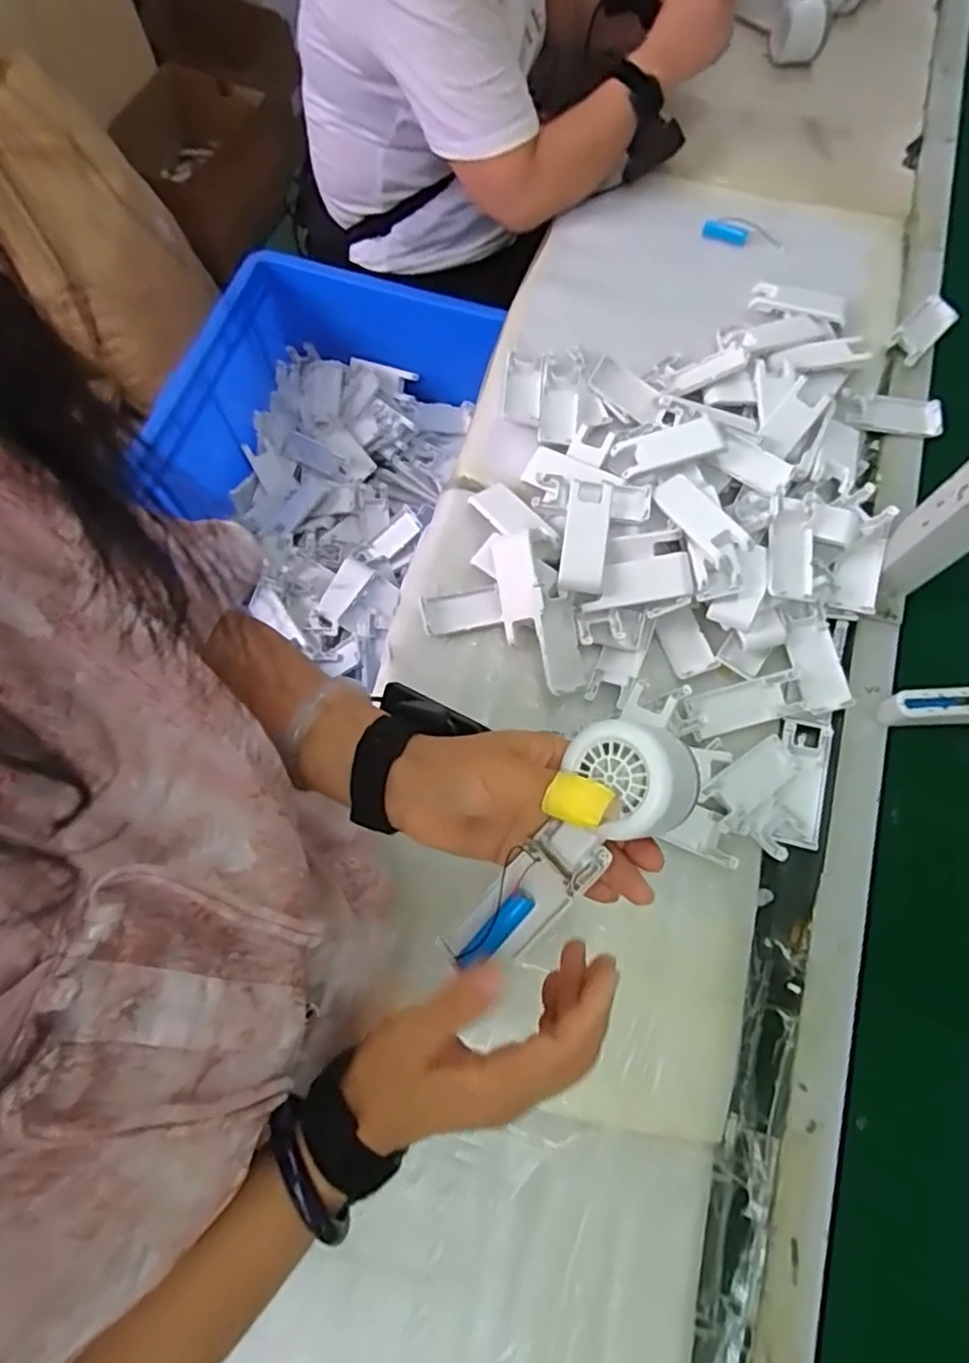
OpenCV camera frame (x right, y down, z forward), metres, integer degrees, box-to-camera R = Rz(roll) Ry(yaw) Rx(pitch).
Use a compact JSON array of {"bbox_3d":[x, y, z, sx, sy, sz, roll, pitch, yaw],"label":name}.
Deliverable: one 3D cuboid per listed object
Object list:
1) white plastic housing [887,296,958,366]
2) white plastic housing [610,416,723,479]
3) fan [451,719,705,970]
[{"bbox_3d":[0.472,-0.378,0.689,0.037,0.017,0.074,44,90,12],"label":"white plastic housing"},{"bbox_3d":[0.173,-0.221,0.608,0.099,0.019,0.045,-16,74,-4],"label":"white plastic housing"},{"bbox_3d":[0.044,0.090,0.340,0.060,0.053,0.166,38,103,11],"label":"fan"}]

